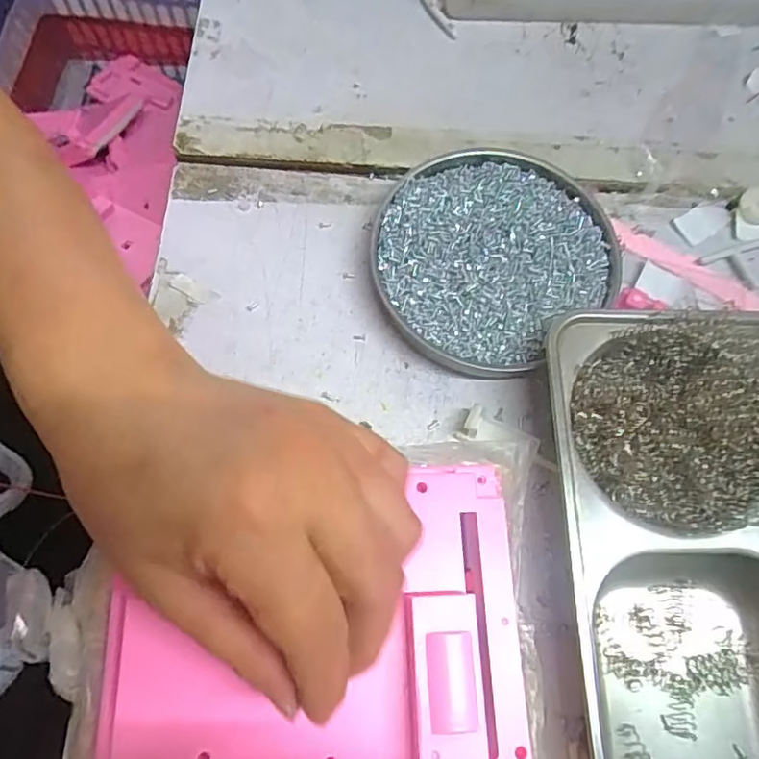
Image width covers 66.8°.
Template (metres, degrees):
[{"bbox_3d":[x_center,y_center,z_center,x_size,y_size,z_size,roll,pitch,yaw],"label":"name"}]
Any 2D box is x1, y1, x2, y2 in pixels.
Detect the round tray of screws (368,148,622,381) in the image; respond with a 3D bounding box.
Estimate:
[{"bbox_3d":[0.062,-0.069,0.328,0.132,0.026,0.125,1,71,-2],"label":"round tray of screws"}]

